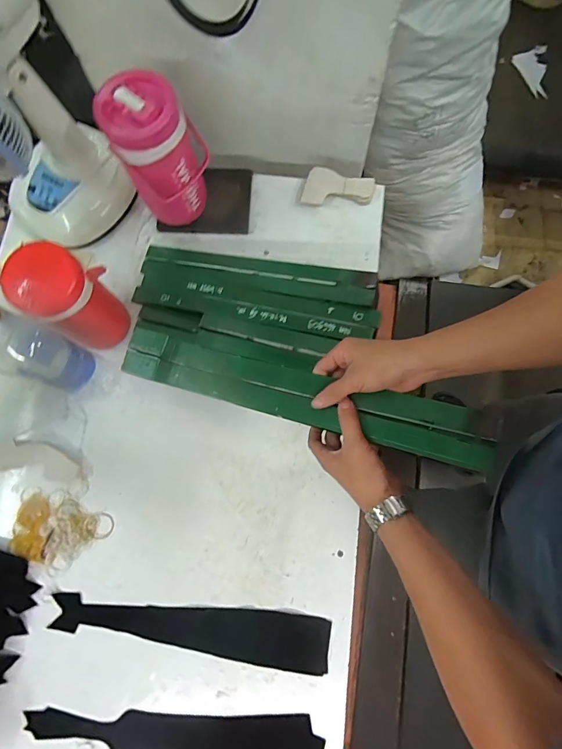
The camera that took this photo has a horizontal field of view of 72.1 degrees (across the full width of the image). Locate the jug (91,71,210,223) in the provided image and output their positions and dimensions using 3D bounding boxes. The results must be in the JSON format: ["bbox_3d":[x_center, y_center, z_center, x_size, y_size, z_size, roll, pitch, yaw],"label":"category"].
[{"bbox_3d":[-0.223,-0.413,0.720,0.143,0.221,0.132,-25,78,-4],"label":"jug"}]

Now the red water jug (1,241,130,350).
[{"bbox_3d":[-0.362,-0.125,0.694,0.107,0.235,0.113,23,79,6],"label":"red water jug"}]

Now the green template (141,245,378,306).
[{"bbox_3d":[-0.060,-0.197,0.751,0.472,0.011,0.068,13,79,15],"label":"green template"}]

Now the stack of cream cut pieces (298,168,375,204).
[{"bbox_3d":[0.126,-0.406,0.853,0.147,0.011,0.083,14,91,1],"label":"stack of cream cut pieces"}]

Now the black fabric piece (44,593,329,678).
[{"bbox_3d":[-0.160,0.443,0.686,0.484,0.006,0.092,7,80,5],"label":"black fabric piece"}]

